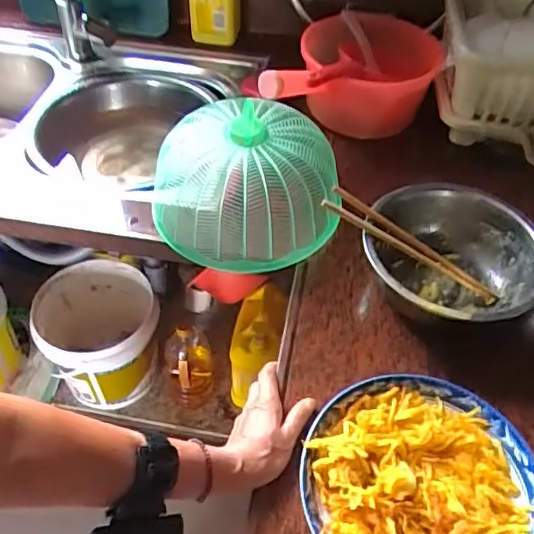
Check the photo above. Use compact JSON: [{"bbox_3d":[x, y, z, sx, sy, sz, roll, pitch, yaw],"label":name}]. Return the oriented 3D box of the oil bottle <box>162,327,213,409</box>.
[{"bbox_3d":[-0.179,0.225,1.330,0.113,0.278,0.099,-15,51,-15],"label":"oil bottle"}]

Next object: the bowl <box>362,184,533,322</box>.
[{"bbox_3d":[0.209,0.001,0.659,0.190,0.087,0.194,1,49,-1],"label":"bowl"}]

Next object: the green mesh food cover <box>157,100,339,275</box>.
[{"bbox_3d":[-0.030,-0.096,0.733,0.231,0.164,0.197,-4,49,-6],"label":"green mesh food cover"}]

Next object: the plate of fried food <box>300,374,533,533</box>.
[{"bbox_3d":[0.137,0.199,0.504,0.203,0.044,0.207,1,49,-1],"label":"plate of fried food"}]

